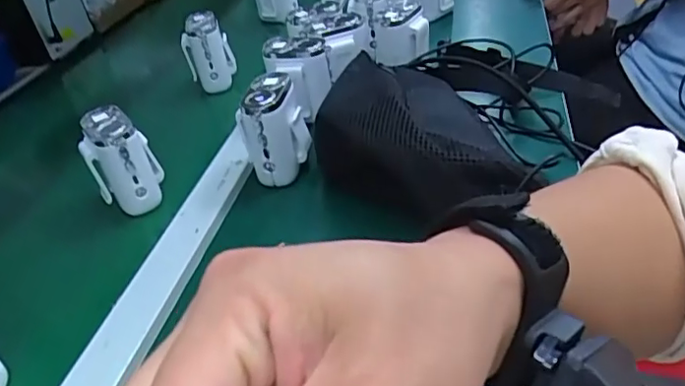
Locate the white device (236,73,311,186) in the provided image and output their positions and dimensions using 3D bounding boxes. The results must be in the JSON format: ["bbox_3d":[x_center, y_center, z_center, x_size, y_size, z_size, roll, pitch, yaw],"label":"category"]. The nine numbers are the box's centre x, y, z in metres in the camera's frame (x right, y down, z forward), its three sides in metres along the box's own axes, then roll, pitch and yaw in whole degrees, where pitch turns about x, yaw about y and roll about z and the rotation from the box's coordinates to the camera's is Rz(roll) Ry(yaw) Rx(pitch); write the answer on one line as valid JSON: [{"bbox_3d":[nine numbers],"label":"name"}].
[{"bbox_3d":[-0.061,-0.054,0.521,0.058,0.090,0.063,-14,35,-5],"label":"white device"}]

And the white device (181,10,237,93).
[{"bbox_3d":[-0.169,-0.179,0.712,0.057,0.089,0.055,-15,36,-11],"label":"white device"}]

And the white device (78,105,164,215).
[{"bbox_3d":[-0.200,-0.030,0.515,0.057,0.081,0.059,-23,37,-17],"label":"white device"}]

